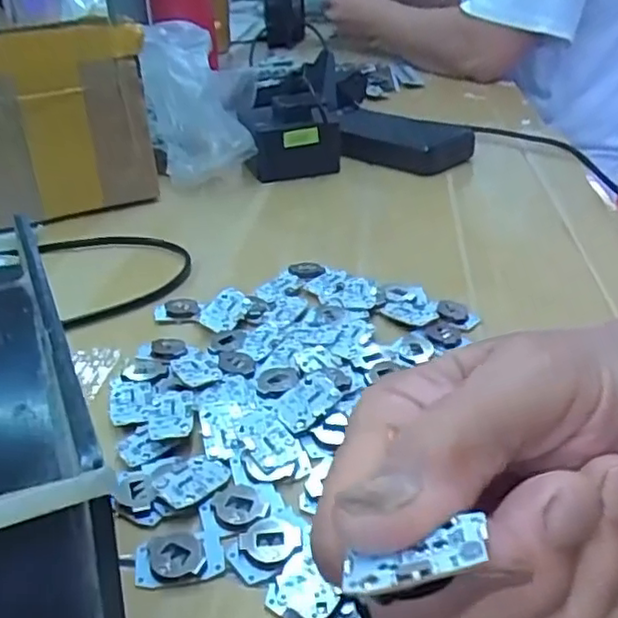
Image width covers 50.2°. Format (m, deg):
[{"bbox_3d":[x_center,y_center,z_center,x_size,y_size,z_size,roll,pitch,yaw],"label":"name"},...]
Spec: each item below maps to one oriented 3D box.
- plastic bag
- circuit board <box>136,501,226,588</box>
[{"bbox_3d":[-0.089,-0.172,0.542,0.087,0.103,0.114,-4,31,-7],"label":"plastic bag"},{"bbox_3d":[-0.045,0.082,0.228,0.028,0.007,0.029,-9,32,-14],"label":"circuit board"}]

